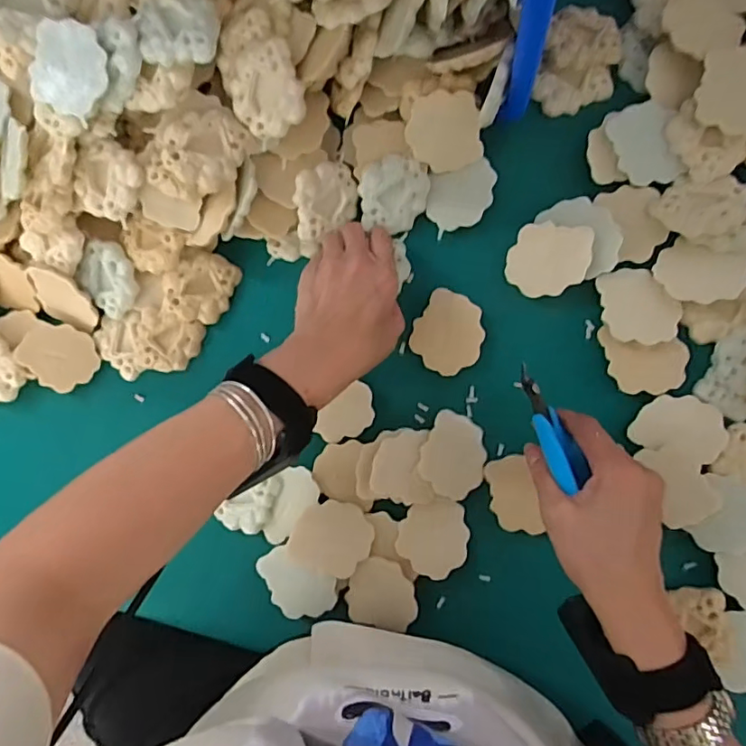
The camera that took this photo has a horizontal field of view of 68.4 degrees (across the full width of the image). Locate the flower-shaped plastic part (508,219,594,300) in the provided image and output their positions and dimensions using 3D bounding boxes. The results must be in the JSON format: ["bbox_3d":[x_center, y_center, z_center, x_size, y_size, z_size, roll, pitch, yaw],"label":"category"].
[{"bbox_3d":[0.138,-0.089,0.433,0.060,0.004,0.057,18,101,26],"label":"flower-shaped plastic part"}]

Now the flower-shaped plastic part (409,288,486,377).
[{"bbox_3d":[0.062,-0.032,0.451,0.057,0.010,0.061,0,89,9],"label":"flower-shaped plastic part"}]

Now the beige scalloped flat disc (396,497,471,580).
[{"bbox_3d":[0.049,0.131,0.441,0.054,0.013,0.061,5,90,9],"label":"beige scalloped flat disc"}]

